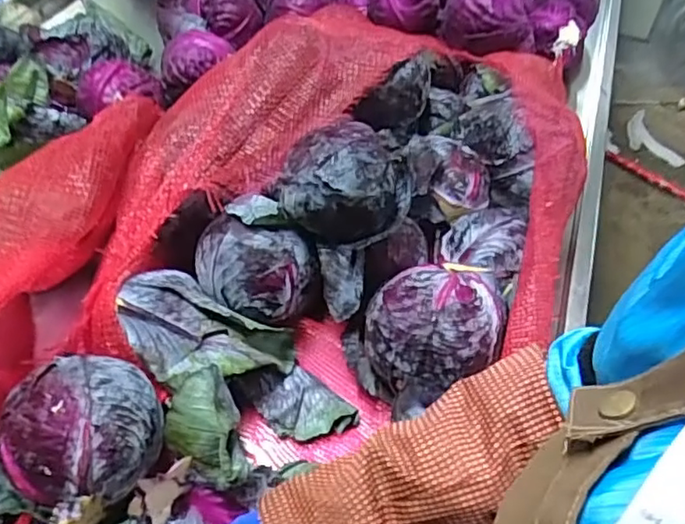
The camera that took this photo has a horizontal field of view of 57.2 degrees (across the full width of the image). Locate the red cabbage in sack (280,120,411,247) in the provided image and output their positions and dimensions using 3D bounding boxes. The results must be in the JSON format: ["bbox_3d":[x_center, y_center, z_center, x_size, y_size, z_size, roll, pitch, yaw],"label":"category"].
[{"bbox_3d":[0.007,-0.079,0.647,0.141,0.093,0.099,-8,49,-9],"label":"red cabbage in sack"}]

